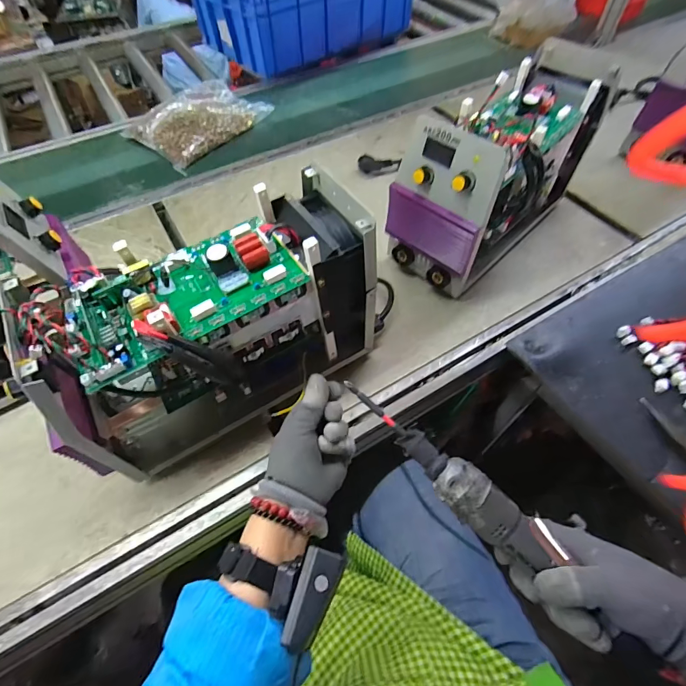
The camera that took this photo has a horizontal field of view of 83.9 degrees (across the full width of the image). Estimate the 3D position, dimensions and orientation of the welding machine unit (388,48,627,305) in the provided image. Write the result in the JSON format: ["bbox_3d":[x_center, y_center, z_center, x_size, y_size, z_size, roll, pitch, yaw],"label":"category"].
[{"bbox_3d":[0.252,-0.272,0.617,0.368,0.234,0.155,-38,66,-20],"label":"welding machine unit"}]

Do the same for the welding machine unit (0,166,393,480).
[{"bbox_3d":[-0.125,-0.022,0.472,0.404,0.237,0.148,-28,62,-15],"label":"welding machine unit"}]

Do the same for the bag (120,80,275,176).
[{"bbox_3d":[-0.339,-0.542,0.909,0.197,0.060,0.292,35,66,20],"label":"bag"}]

